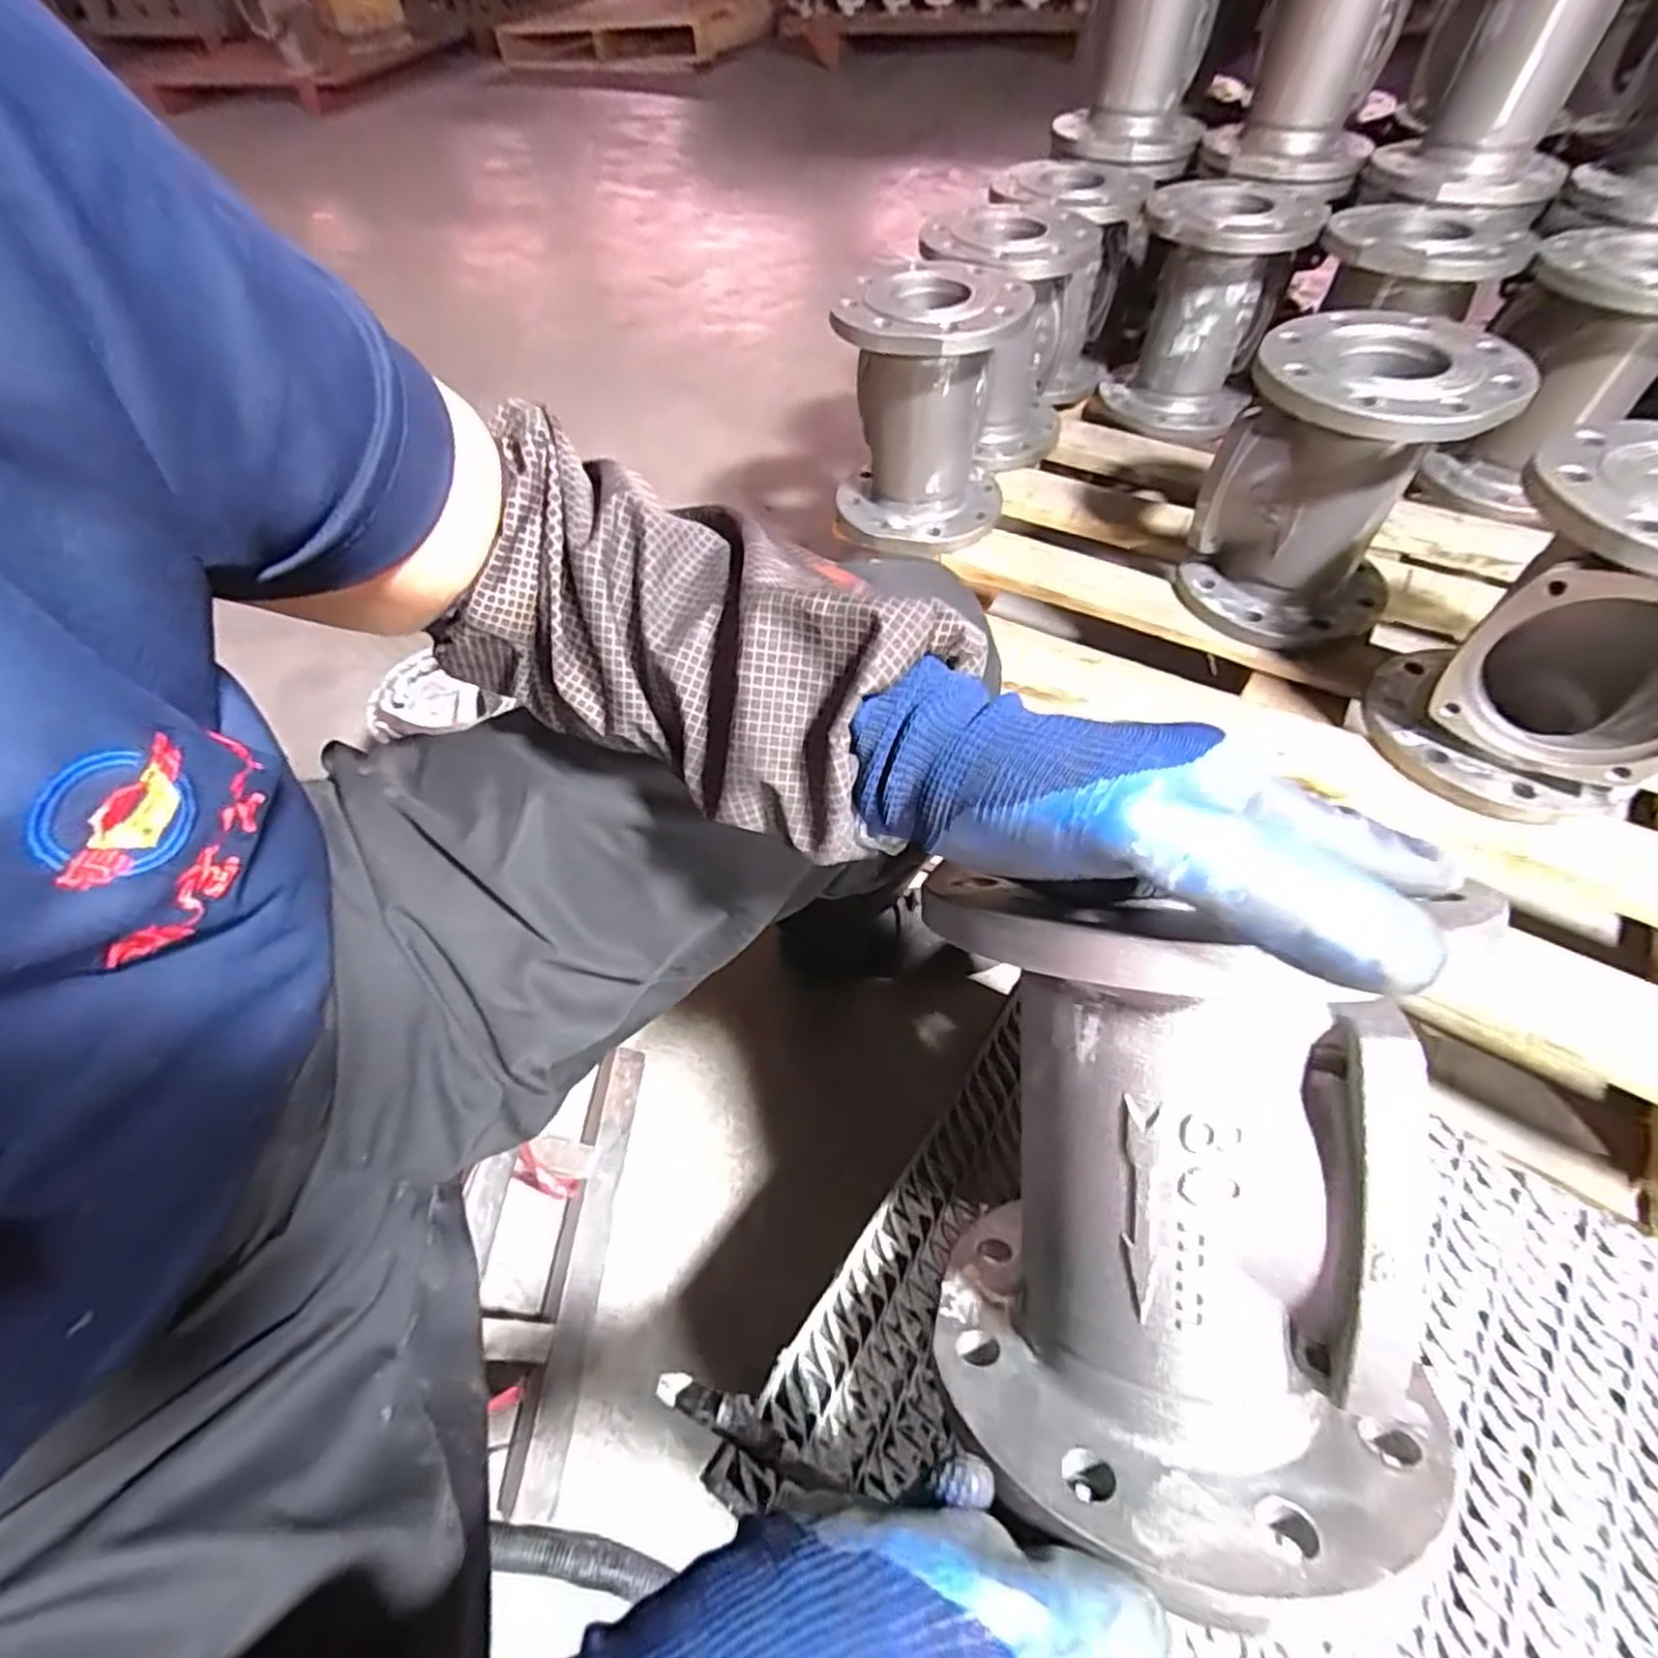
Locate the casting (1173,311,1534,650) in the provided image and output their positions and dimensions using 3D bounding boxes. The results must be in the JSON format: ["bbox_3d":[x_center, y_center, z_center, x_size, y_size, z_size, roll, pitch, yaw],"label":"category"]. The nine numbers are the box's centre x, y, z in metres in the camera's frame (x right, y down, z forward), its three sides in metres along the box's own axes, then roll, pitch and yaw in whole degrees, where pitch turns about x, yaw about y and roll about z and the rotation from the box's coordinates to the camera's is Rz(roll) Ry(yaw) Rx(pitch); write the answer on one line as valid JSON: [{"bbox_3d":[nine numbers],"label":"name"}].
[{"bbox_3d":[0.447,-0.305,0.661,0.187,0.215,0.163,28,61,21],"label":"casting"}]

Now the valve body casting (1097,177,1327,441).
[{"bbox_3d":[0.467,-0.646,0.918,0.178,0.230,0.166,22,59,17],"label":"valve body casting"}]

